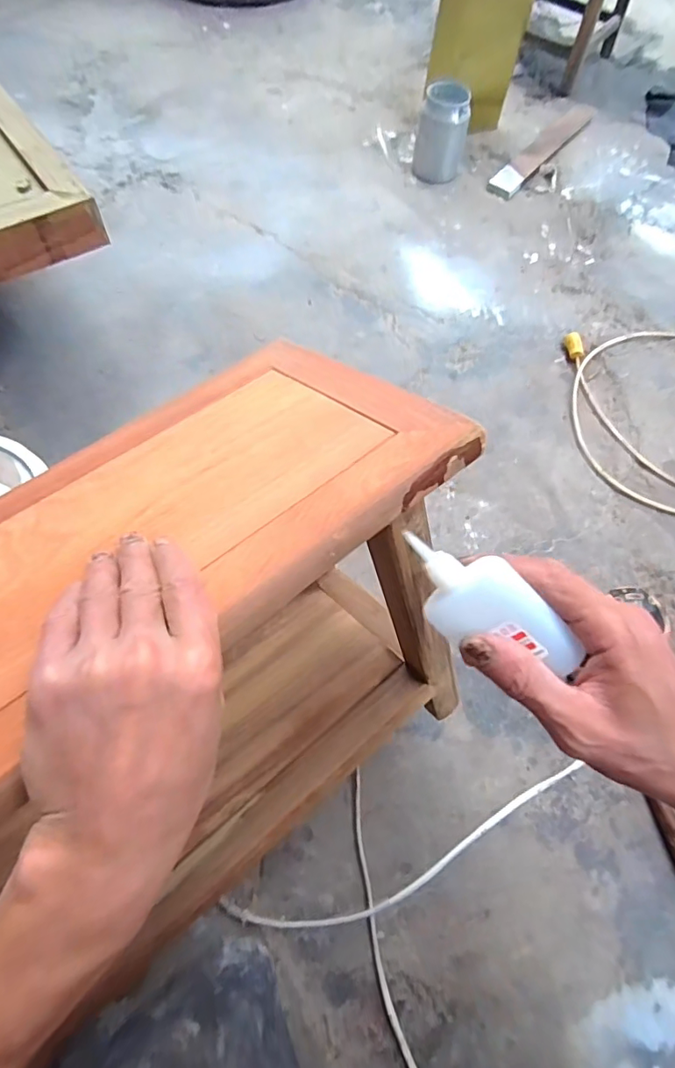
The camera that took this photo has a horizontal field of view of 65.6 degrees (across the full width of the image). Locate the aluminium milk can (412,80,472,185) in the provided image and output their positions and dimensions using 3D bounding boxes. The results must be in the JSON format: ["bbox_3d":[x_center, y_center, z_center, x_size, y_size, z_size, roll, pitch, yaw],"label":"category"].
[{"bbox_3d":[0.207,-0.787,1.032,0.094,0.134,0.093,14,64,3],"label":"aluminium milk can"}]

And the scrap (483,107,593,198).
[{"bbox_3d":[0.445,-0.834,1.134,0.057,0.019,0.398,37,67,13],"label":"scrap"}]

